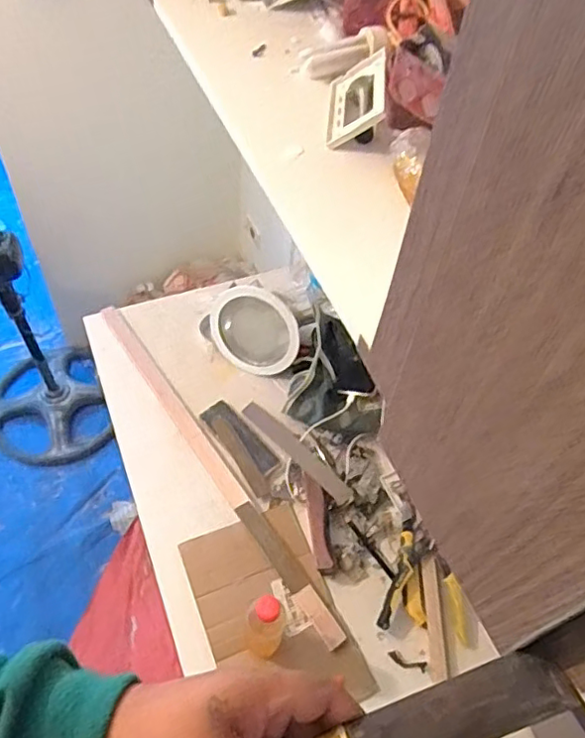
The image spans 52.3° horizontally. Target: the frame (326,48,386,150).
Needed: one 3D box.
[{"bbox_3d":[0.069,-0.286,0.630,0.067,0.015,0.124,-18,50,29],"label":"frame"}]

